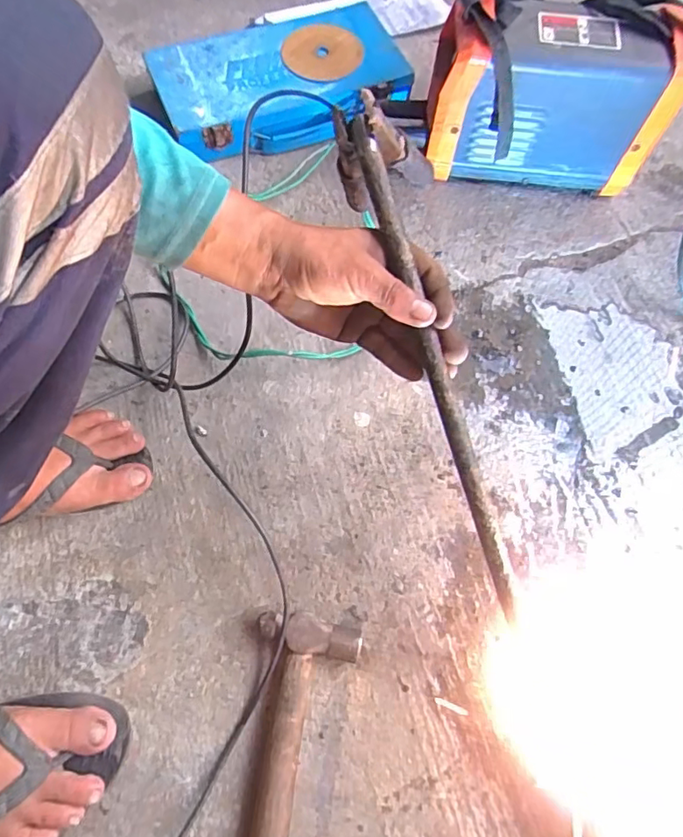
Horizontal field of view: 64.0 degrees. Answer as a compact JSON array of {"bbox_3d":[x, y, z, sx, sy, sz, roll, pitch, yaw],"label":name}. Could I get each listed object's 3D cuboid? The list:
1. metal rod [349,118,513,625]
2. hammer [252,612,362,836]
[{"bbox_3d":[0.070,-0.028,0.392,0.015,0.017,0.360,-19,95,-10],"label":"metal rod"},{"bbox_3d":[-0.043,0.303,0.418,0.079,0.026,0.283,8,67,1],"label":"hammer"}]

